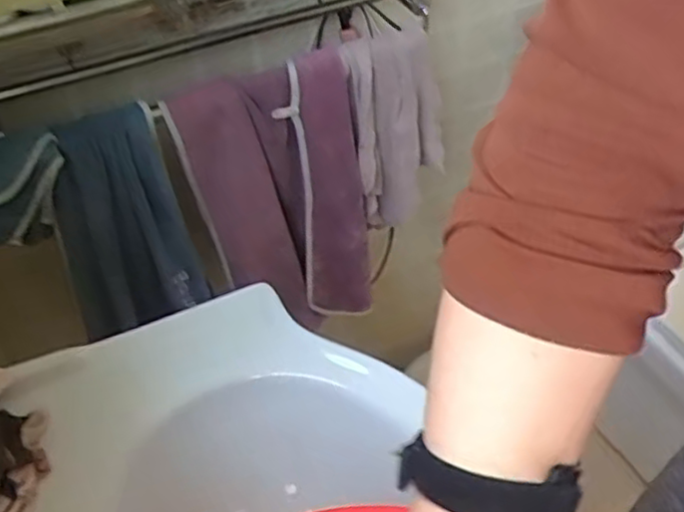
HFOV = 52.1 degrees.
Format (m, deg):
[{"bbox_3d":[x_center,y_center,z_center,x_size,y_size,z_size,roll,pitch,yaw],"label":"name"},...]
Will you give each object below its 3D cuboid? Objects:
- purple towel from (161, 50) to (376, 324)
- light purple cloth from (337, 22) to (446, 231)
[{"bbox_3d":[-0.071,-0.050,0.876,0.204,0.380,0.057,-22,49,-16],"label":"purple towel"},{"bbox_3d":[0.068,-0.155,0.880,0.126,0.258,0.051,-37,54,-27],"label":"light purple cloth"}]

